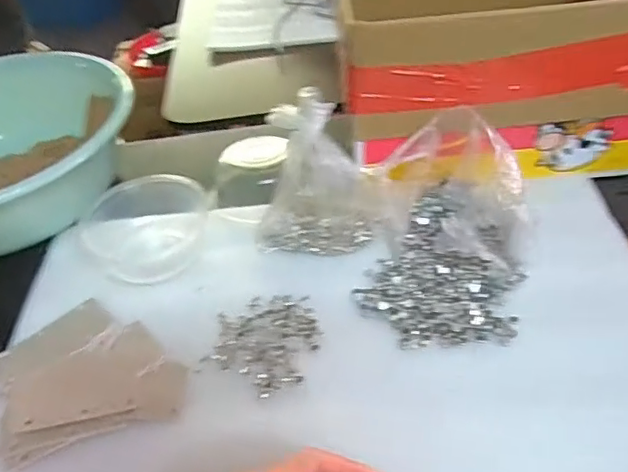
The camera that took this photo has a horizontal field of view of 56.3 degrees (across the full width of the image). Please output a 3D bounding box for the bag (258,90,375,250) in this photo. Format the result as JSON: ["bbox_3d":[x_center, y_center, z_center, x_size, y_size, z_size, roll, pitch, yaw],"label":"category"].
[{"bbox_3d":[0.000,-0.052,0.508,0.110,0.107,0.085,-11,42,-4],"label":"bag"}]

